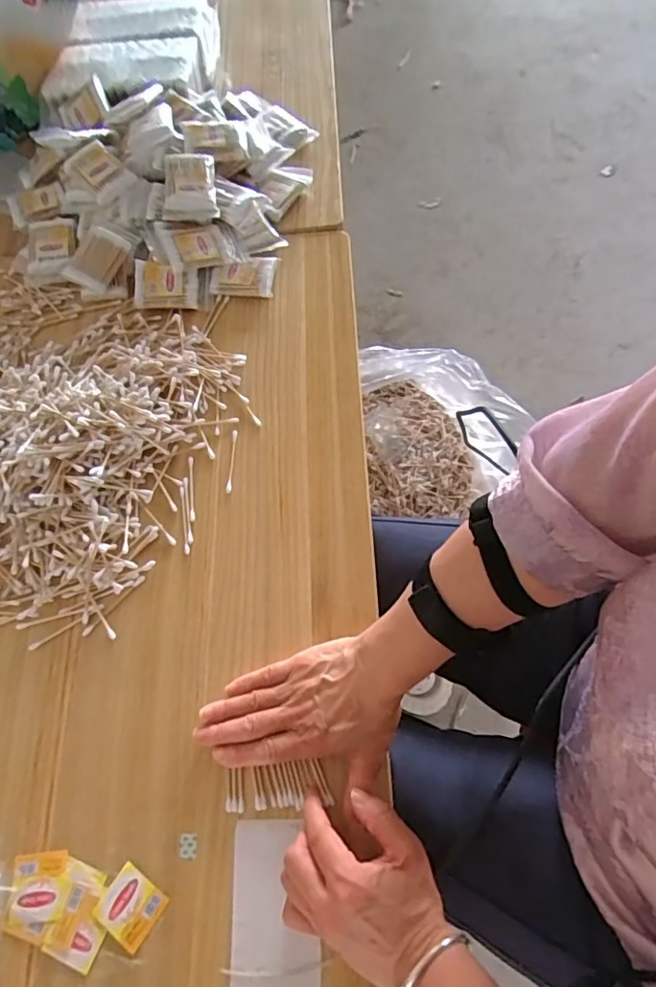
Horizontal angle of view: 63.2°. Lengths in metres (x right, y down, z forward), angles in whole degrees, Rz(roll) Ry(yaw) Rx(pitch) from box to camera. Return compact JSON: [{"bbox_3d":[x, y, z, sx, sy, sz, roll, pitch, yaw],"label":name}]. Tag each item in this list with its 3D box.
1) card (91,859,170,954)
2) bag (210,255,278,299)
[{"bbox_3d":[-0.153,0.320,0.414,0.046,0.004,0.042,30,70,15],"label":"card"},{"bbox_3d":[-0.105,-0.277,0.673,0.077,0.020,0.054,3,66,4],"label":"bag"}]

